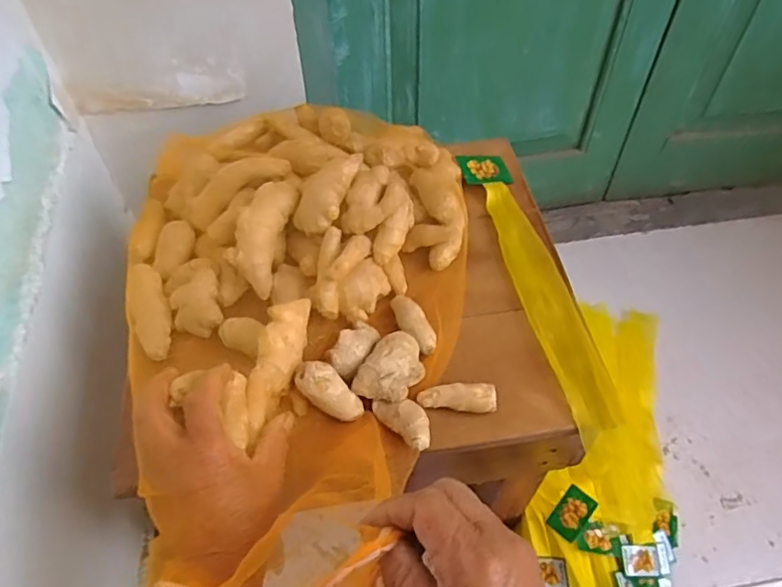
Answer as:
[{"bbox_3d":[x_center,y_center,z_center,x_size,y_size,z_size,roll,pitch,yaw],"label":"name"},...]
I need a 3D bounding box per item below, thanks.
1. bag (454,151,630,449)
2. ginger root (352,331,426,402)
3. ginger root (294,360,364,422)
[{"bbox_3d":[0.141,-0.023,0.574,0.053,0.013,0.343,-12,55,-6],"label":"bag"},{"bbox_3d":[0.002,0.059,0.471,0.043,0.028,0.066,21,58,16],"label":"ginger root"},{"bbox_3d":[-0.047,0.078,0.452,0.063,0.017,0.027,44,56,-22],"label":"ginger root"}]

